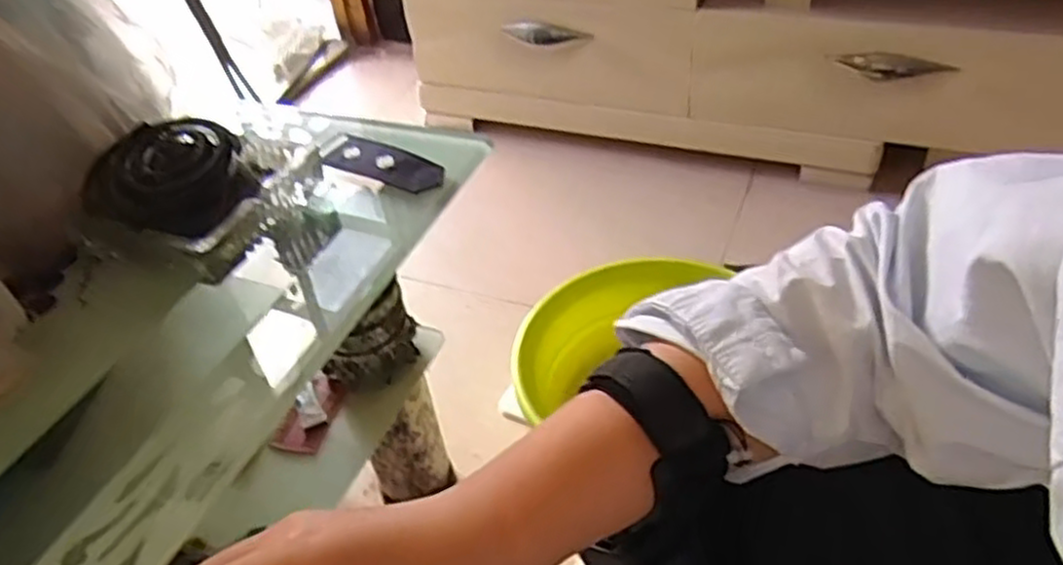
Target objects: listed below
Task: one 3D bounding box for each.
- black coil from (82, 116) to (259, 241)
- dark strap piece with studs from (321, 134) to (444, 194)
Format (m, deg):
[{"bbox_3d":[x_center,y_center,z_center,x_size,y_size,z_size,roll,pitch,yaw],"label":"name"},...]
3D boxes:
[{"bbox_3d":[-0.278,-0.079,0.583,0.118,0.056,0.089,-28,45,-23],"label":"black coil"},{"bbox_3d":[-0.131,-0.105,0.668,0.122,0.011,0.043,16,46,24],"label":"dark strap piece with studs"}]

